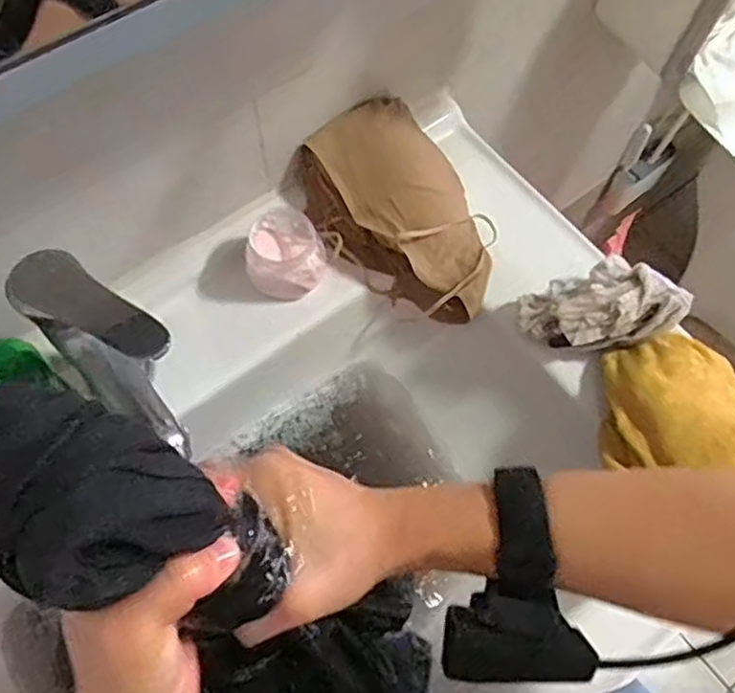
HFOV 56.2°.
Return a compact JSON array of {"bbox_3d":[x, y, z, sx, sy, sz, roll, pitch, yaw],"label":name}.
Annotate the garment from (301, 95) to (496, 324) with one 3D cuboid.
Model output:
[{"bbox_3d":[0.035,-0.112,0.602,0.118,0.098,0.183,-36,71,-16],"label":"garment"}]

